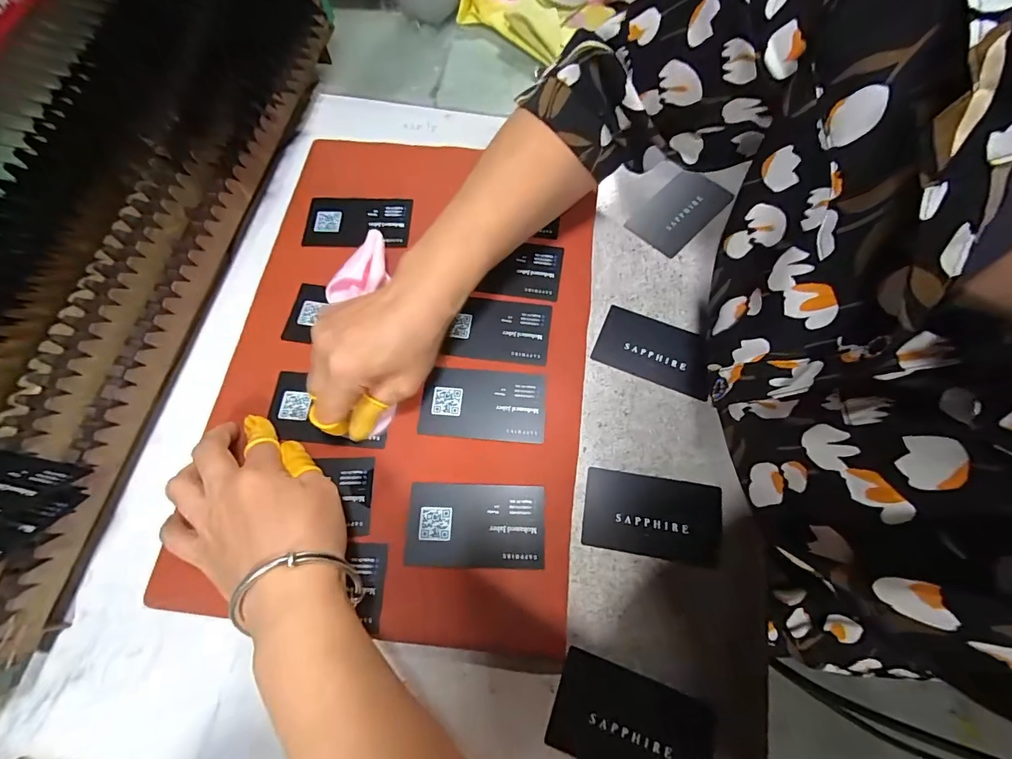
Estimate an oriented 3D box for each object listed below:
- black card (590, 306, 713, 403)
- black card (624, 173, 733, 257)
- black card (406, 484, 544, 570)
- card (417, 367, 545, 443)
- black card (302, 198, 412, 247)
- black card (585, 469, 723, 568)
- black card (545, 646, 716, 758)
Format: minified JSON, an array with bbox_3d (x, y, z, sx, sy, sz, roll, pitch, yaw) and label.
[{"bbox_3d":[0.112,-0.023,0.326,0.084,0.004,0.049,21,71,10],"label":"black card"},{"bbox_3d":[0.146,-0.141,0.369,0.082,0.006,0.051,-44,72,-10],"label":"black card"},{"bbox_3d":[-0.019,0.092,0.277,0.086,0.004,0.051,1,69,2],"label":"black card"},{"bbox_3d":[-0.016,0.017,0.306,0.085,0.004,0.051,3,69,3],"label":"card"},{"bbox_3d":[-0.124,-0.133,0.366,0.087,0.005,0.049,2,69,2],"label":"black card"},{"bbox_3d":[0.095,0.088,0.285,0.087,0.004,0.050,8,69,5],"label":"black card"},{"bbox_3d":[0.070,0.194,0.245,0.086,0.004,0.050,17,69,11],"label":"black card"}]

